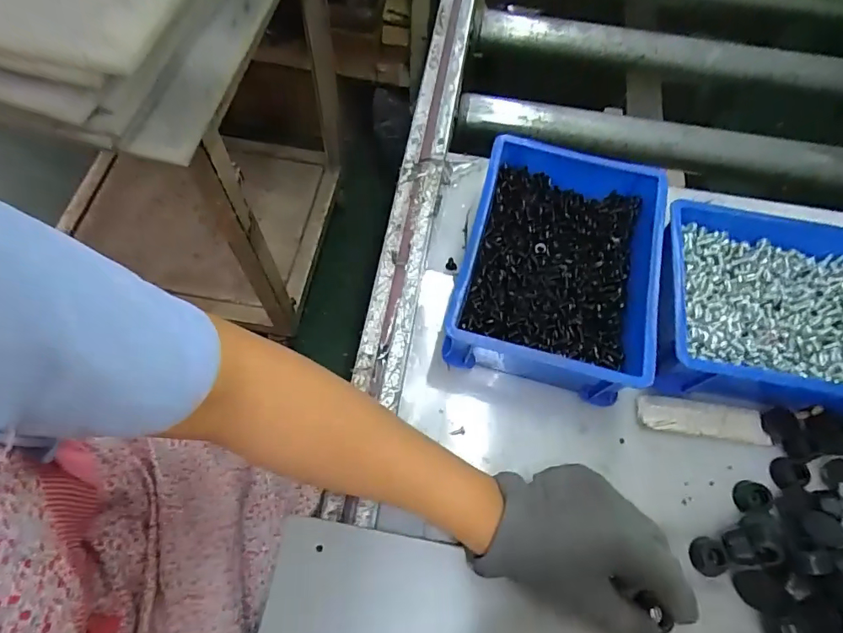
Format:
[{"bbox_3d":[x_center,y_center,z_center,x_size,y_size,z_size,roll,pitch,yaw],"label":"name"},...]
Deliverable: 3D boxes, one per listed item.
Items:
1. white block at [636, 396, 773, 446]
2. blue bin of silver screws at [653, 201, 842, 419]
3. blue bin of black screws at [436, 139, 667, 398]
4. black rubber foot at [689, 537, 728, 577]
[{"bbox_3d":[0.219,0.080,0.379,0.100,0.006,0.026,8,65,0],"label":"white block"},{"bbox_3d":[0.278,-0.005,0.384,0.202,0.058,0.154,11,65,2],"label":"blue bin of silver screws"},{"bbox_3d":[0.113,-0.038,0.400,0.152,0.066,0.199,15,65,4],"label":"blue bin of black screws"},{"bbox_3d":[0.200,0.167,0.339,0.018,0.015,0.024,-9,66,-7],"label":"black rubber foot"}]

